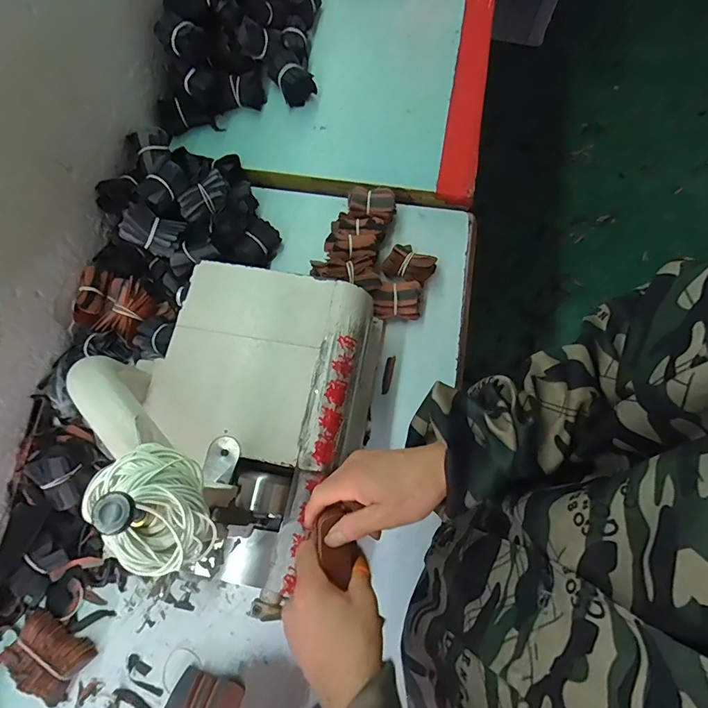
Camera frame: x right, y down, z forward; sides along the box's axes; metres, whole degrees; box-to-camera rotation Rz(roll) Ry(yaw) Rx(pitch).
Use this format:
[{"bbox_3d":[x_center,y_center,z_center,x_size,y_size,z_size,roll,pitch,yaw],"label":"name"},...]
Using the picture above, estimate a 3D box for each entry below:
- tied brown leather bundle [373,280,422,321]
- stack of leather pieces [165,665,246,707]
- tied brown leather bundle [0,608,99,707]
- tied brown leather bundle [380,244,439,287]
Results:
[{"bbox_3d":[0.064,-0.081,0.667,0.074,0.042,0.053,-2,71,-1],"label":"tied brown leather bundle"},{"bbox_3d":[-0.177,0.413,0.524,0.079,0.017,0.069,19,73,6],"label":"stack of leather pieces"},{"bbox_3d":[-0.369,0.365,0.543,0.091,0.028,0.066,29,75,9],"label":"tied brown leather bundle"},{"bbox_3d":[0.086,-0.135,0.684,0.071,0.039,0.059,37,75,12],"label":"tied brown leather bundle"}]

